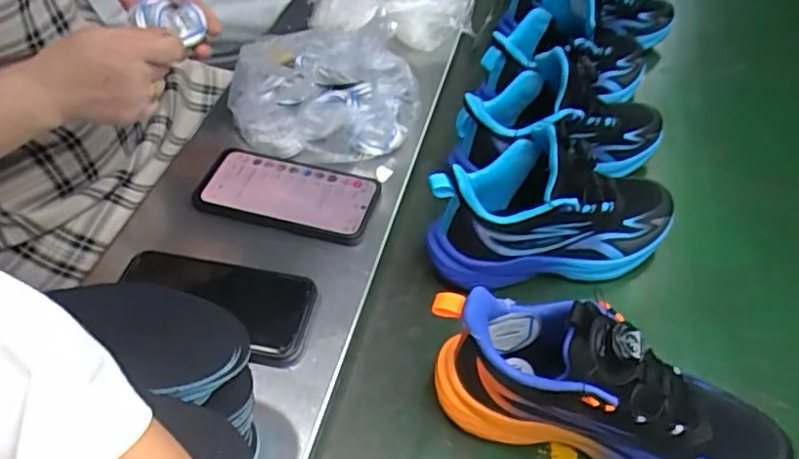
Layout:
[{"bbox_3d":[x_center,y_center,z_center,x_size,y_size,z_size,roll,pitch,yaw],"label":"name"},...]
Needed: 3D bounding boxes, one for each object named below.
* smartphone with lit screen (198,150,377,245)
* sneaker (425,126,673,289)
[{"bbox_3d":[-0.105,-0.037,0.589,0.165,0.009,0.083,12,50,7],"label":"smartphone with lit screen"},{"bbox_3d":[0.137,-0.022,0.547,0.227,0.120,0.092,-7,50,-9],"label":"sneaker"}]

